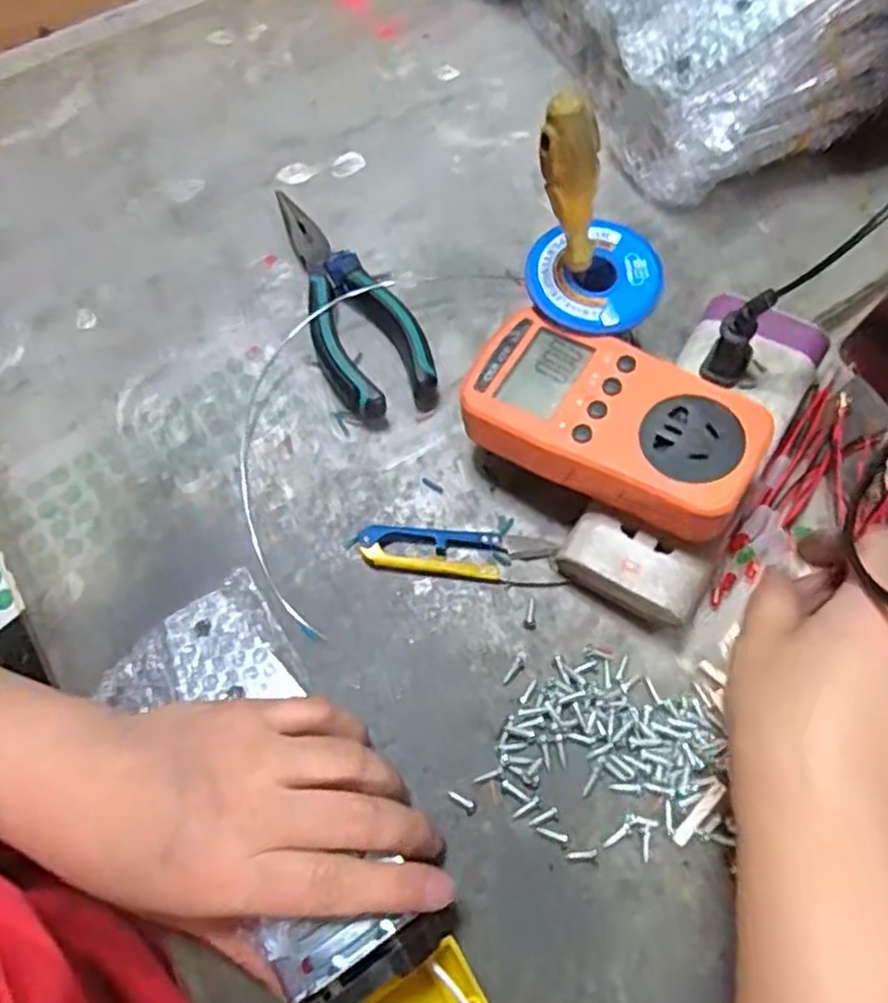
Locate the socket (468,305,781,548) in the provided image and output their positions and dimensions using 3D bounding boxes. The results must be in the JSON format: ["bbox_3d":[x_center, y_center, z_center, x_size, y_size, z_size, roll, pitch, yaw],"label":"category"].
[{"bbox_3d":[0.073,-0.036,0.321,0.126,0.035,0.064,27,72,10],"label":"socket"}]

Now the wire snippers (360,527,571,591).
[{"bbox_3d":[0.009,0.024,0.344,0.095,0.011,0.025,7,69,5],"label":"wire snippers"}]

